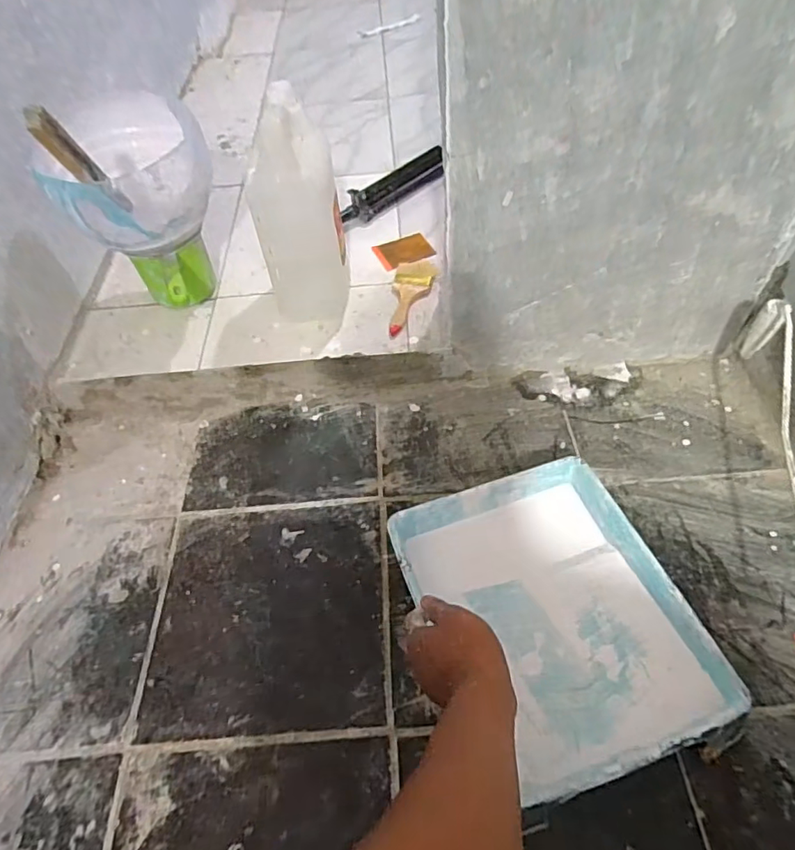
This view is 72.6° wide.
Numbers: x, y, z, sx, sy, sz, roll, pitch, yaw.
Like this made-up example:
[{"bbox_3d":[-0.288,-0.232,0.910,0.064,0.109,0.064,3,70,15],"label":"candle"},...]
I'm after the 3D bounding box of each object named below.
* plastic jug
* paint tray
[{"bbox_3d":[-0.149,-0.325,0.861,0.124,0.320,0.154,-6,52,1],"label":"plastic jug"},{"bbox_3d":[0.174,0.213,0.639,0.280,0.065,0.341,-18,53,-8],"label":"paint tray"}]

